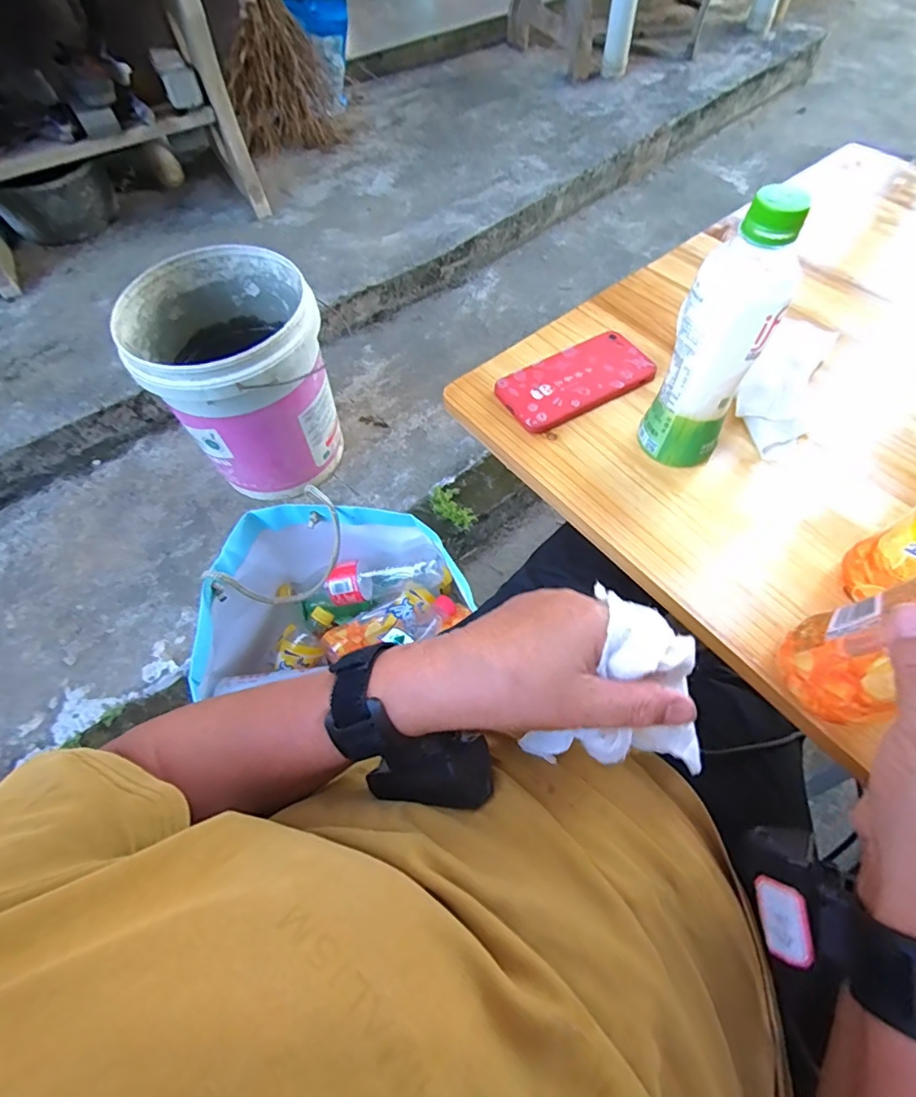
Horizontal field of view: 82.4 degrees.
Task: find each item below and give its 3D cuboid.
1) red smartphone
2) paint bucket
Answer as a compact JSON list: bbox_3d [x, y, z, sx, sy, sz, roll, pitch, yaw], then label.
[{"bbox_3d":[0.105,-0.151,0.468,0.136,0.009,0.069,-26,64,-12],"label":"red smartphone"},{"bbox_3d":[-0.379,-0.293,0.975,0.298,0.361,0.300,-1,62,2],"label":"paint bucket"}]

